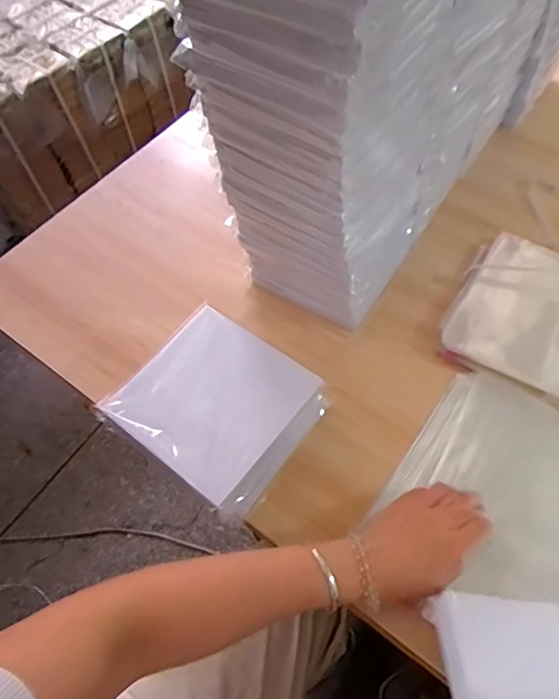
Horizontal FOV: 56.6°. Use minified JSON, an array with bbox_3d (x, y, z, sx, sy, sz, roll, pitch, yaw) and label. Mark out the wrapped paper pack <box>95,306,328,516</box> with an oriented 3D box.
[{"bbox_3d":[-0.058,0.066,0.519,0.167,0.087,0.149,31,66,21],"label":"wrapped paper pack"}]

